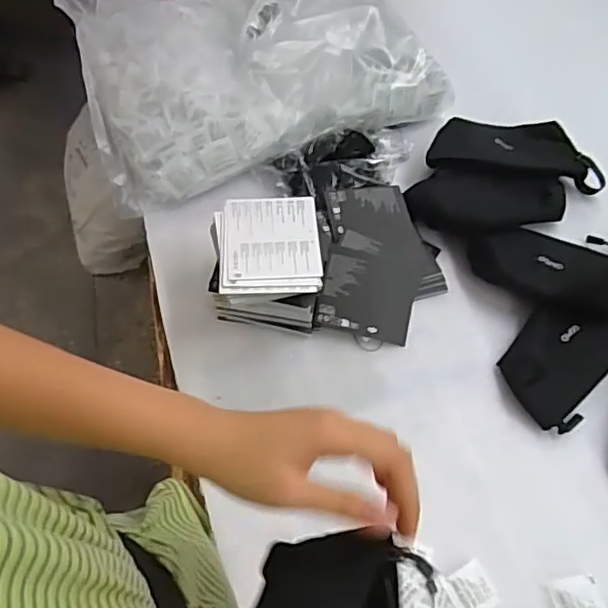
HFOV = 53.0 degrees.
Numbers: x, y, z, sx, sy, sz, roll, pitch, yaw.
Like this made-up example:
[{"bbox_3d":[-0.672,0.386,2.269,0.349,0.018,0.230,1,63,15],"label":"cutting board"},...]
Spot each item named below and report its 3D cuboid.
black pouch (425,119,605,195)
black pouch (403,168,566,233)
[{"bbox_3d":[0.259,-0.194,0.759,0.215,0.040,0.096,1,58,0],"label":"black pouch"},{"bbox_3d":[0.219,-0.120,0.717,0.187,0.031,0.081,0,58,-2],"label":"black pouch"}]

